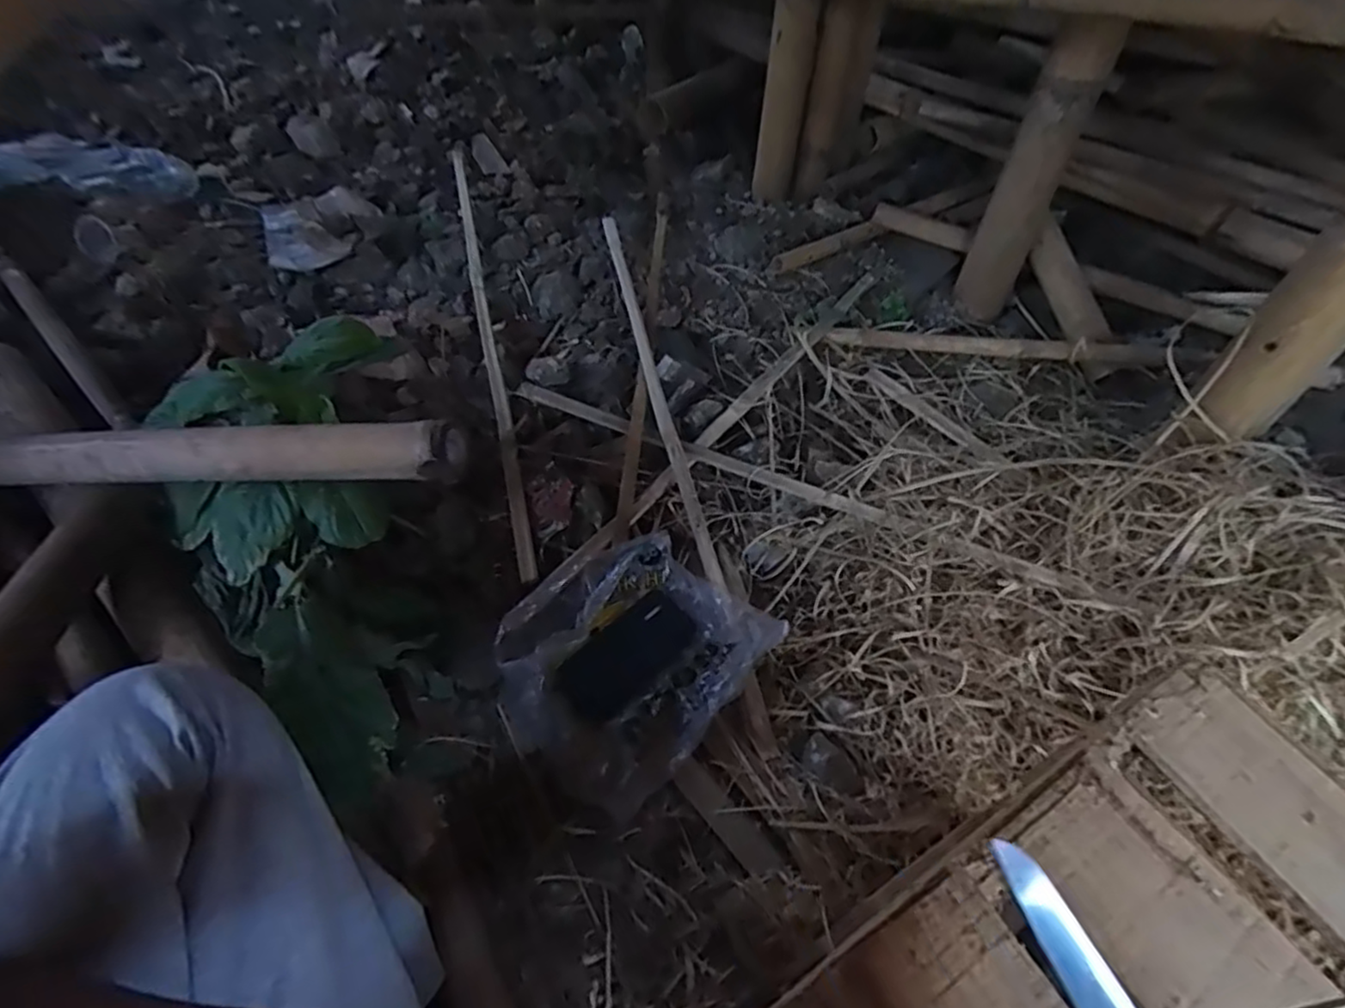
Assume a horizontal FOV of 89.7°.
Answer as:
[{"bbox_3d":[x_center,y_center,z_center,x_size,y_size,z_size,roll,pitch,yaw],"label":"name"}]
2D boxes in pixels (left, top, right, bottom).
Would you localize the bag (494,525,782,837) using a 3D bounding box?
[{"bbox_3d":[-0.049,0.164,0.764,0.245,0.069,0.291,36,55,22],"label":"bag"}]

